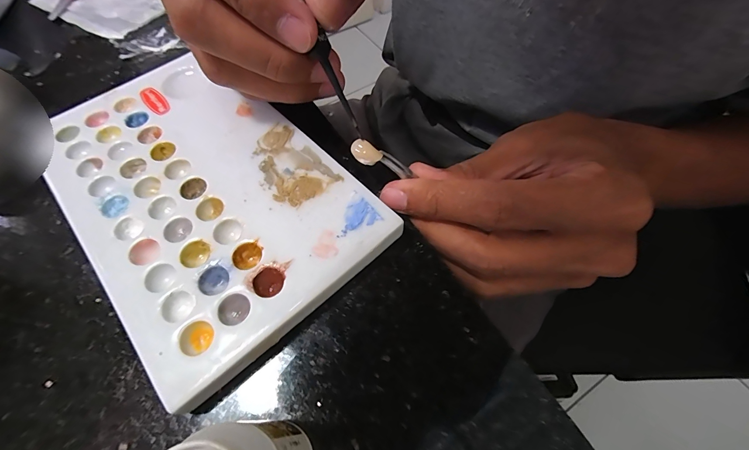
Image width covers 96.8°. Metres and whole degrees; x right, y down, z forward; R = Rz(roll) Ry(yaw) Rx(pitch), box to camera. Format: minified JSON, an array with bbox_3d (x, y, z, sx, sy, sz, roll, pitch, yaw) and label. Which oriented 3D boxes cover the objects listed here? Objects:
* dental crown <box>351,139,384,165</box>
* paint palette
[{"bbox_3d":[-0.003,-0.028,0.126,0.012,0.006,0.006,25,68,13],"label":"dental crown"},{"bbox_3d":[-0.073,-0.020,0.138,0.090,0.011,0.151,-39,66,-19],"label":"paint palette"}]

